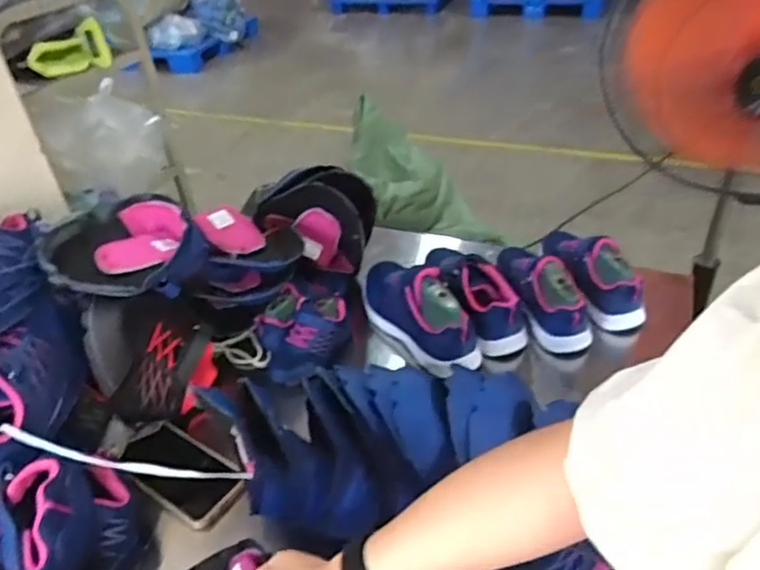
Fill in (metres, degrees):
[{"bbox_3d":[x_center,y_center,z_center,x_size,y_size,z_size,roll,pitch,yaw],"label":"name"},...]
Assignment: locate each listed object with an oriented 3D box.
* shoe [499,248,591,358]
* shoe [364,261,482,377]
[{"bbox_3d":[0.218,0.005,0.883,0.062,0.103,0.205,-17,38,-15],"label":"shoe"},{"bbox_3d":[0.047,0.027,0.879,0.078,0.107,0.228,-25,41,-24],"label":"shoe"}]

